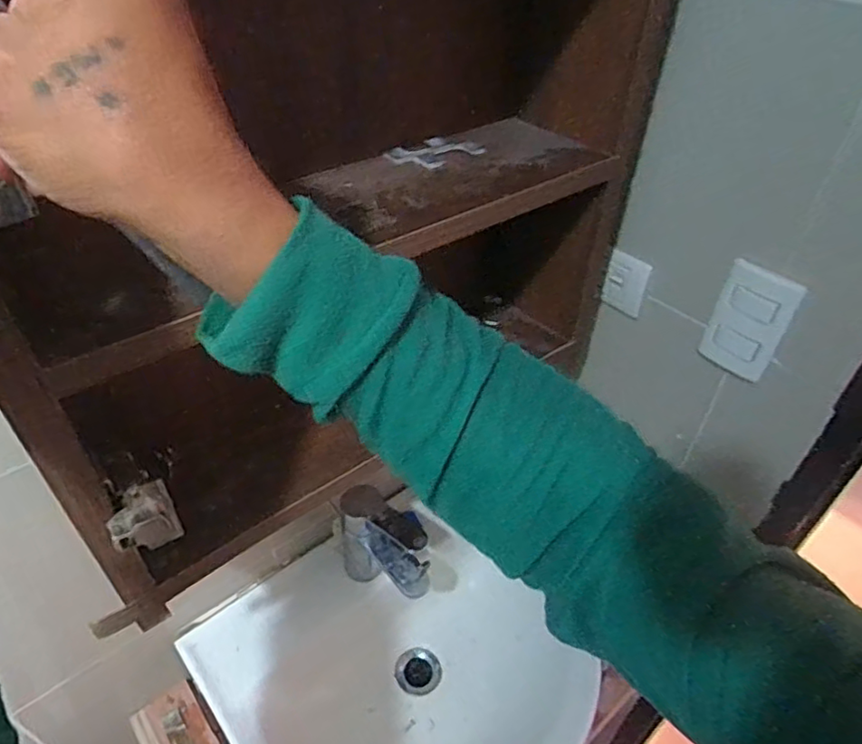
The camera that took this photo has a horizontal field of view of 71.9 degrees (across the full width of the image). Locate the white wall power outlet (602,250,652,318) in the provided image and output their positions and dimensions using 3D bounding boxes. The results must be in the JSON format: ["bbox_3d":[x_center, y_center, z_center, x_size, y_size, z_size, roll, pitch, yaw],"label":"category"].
[{"bbox_3d":[0.219,-0.099,0.671,0.007,0.069,0.052,-27,49,-28],"label":"white wall power outlet"}]

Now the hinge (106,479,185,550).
[{"bbox_3d":[-0.186,0.098,0.387,0.017,0.051,0.040,28,48,27],"label":"hinge"}]

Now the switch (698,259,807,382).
[{"bbox_3d":[0.301,-0.045,0.568,0.018,0.111,0.073,-28,49,-29],"label":"switch"}]

